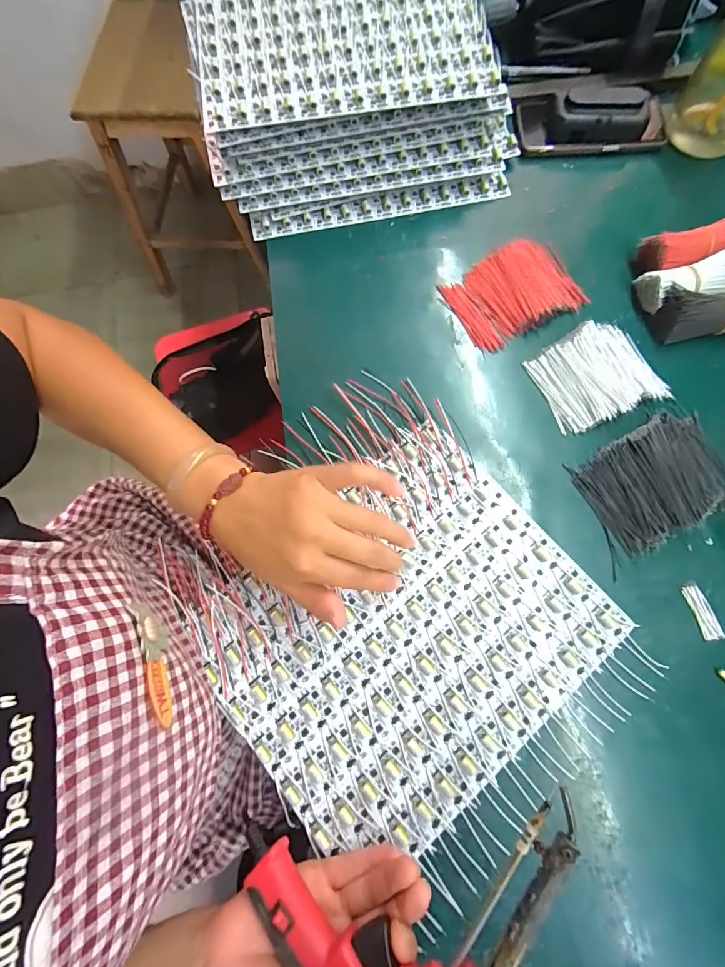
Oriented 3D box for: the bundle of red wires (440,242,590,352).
[{"bbox_3d":[0.152,-0.194,0.405,0.121,0.024,0.087,-26,78,-4],"label":"bundle of red wires"}]

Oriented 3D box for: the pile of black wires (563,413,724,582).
[{"bbox_3d":[0.259,-0.002,0.354,0.128,0.016,0.093,-26,76,-5],"label":"pile of black wires"}]

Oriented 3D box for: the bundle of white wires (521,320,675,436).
[{"bbox_3d":[0.222,-0.104,0.381,0.106,0.019,0.090,-24,76,-4],"label":"bundle of white wires"}]

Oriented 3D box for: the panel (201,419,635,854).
[{"bbox_3d":[0.035,0.119,0.327,0.284,0.014,0.245,-39,78,-8],"label":"panel"}]

